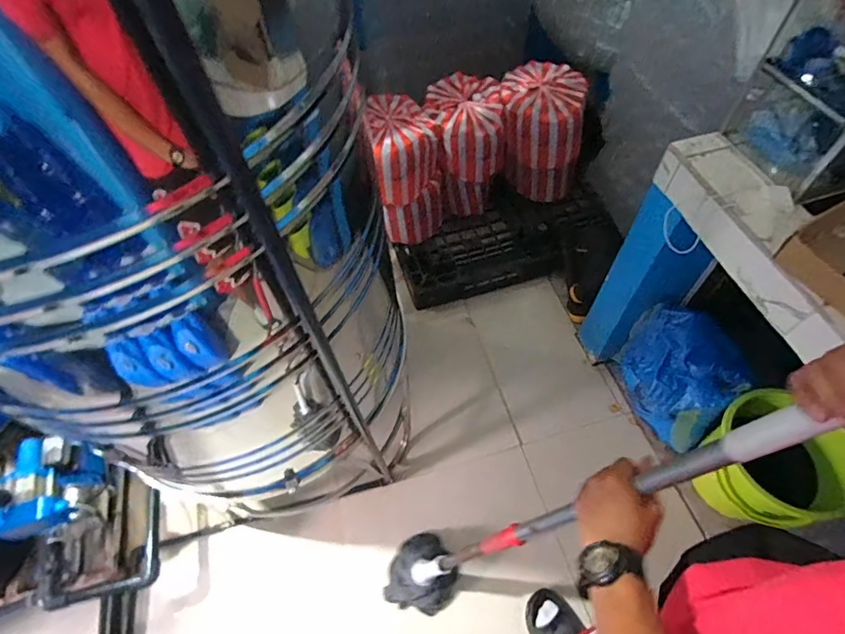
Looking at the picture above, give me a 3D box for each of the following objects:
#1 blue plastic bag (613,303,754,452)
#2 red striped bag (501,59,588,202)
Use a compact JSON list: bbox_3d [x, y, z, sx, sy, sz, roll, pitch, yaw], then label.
[{"bbox_3d":[0.741,0.170,1.356,0.189,0.318,0.342,-33,62,-17],"label":"blue plastic bag"},{"bbox_3d":[0.446,-0.703,1.773,0.311,0.364,0.323,8,58,7],"label":"red striped bag"}]

